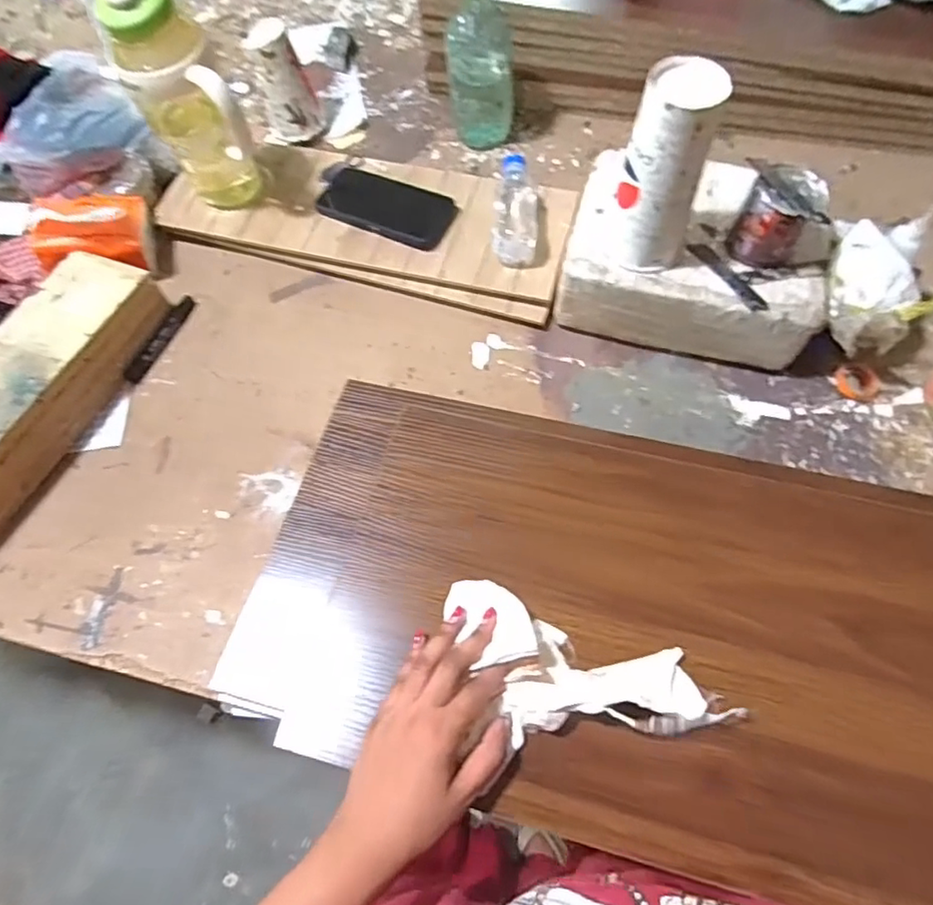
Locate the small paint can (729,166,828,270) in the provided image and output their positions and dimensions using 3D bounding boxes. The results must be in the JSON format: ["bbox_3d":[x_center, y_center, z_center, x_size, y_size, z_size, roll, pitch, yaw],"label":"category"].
[{"bbox_3d":[0.301,-0.227,0.574,0.066,0.079,0.067,29,70,15],"label":"small paint can"}]

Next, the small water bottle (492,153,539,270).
[{"bbox_3d":[0.060,-0.296,0.718,0.051,0.041,0.162,2,66,4],"label":"small water bottle"}]

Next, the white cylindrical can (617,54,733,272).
[{"bbox_3d":[0.180,-0.250,0.541,0.071,0.178,0.071,-1,66,2],"label":"white cylindrical can"}]

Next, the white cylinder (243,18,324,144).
[{"bbox_3d":[-0.249,-0.504,0.803,0.075,0.124,0.083,-17,66,-5],"label":"white cylinder"}]

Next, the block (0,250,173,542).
[{"bbox_3d":[-0.472,-0.072,0.630,0.118,0.068,0.337,20,68,11],"label":"block"}]

